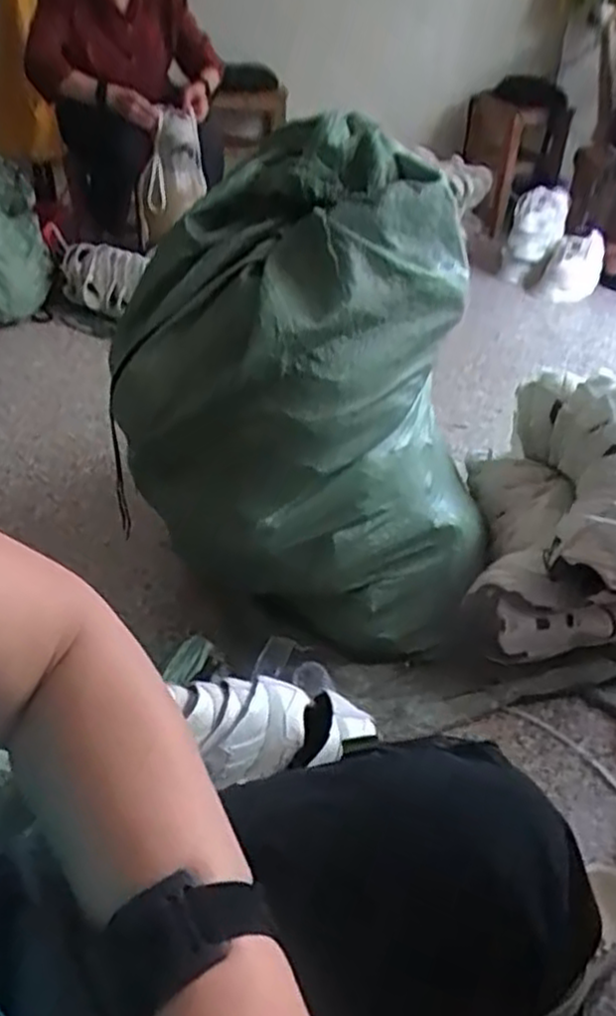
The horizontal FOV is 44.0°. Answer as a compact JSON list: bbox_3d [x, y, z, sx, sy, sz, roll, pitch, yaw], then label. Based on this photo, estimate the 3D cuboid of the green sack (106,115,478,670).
[{"bbox_3d":[-0.003,-0.129,1.035,0.460,0.592,0.384,0,36,-4],"label":"green sack"}]

